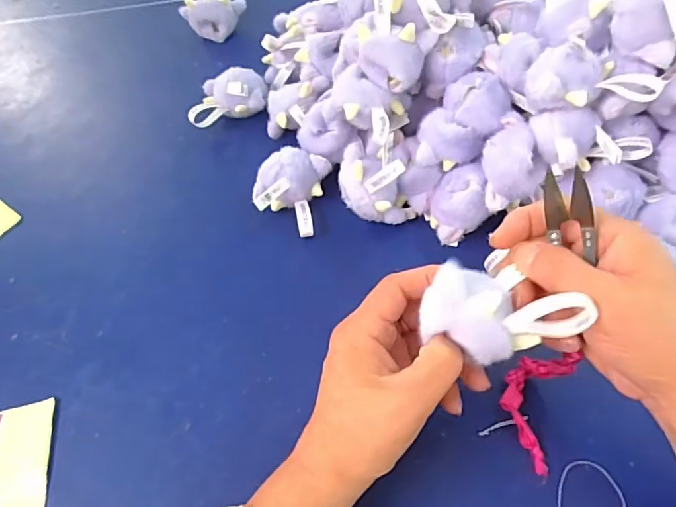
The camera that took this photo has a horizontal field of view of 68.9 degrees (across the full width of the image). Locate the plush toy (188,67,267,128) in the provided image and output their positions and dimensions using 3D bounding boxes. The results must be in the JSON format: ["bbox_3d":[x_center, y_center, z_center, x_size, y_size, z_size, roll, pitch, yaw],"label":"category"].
[{"bbox_3d":[-0.118,-0.164,0.525,0.085,0.040,0.057,-18,56,-7],"label":"plush toy"}]

